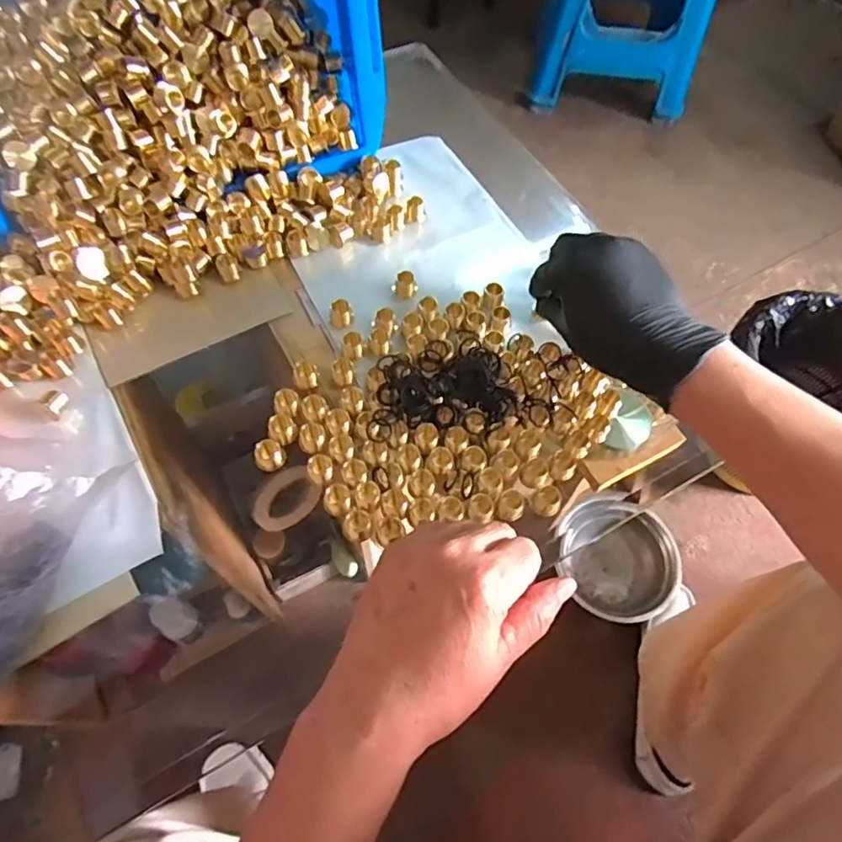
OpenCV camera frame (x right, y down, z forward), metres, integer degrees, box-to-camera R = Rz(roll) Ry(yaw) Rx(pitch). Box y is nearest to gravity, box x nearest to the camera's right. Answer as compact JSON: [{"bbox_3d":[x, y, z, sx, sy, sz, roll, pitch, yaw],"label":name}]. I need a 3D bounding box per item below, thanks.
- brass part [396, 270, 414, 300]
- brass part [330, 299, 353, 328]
[{"bbox_3d":[-0.014,-0.118,0.489,0.014,0.020,0.018,5,61,0],"label":"brass part"},{"bbox_3d":[-0.067,-0.092,0.477,0.019,0.018,0.016,-8,62,-7],"label":"brass part"}]

